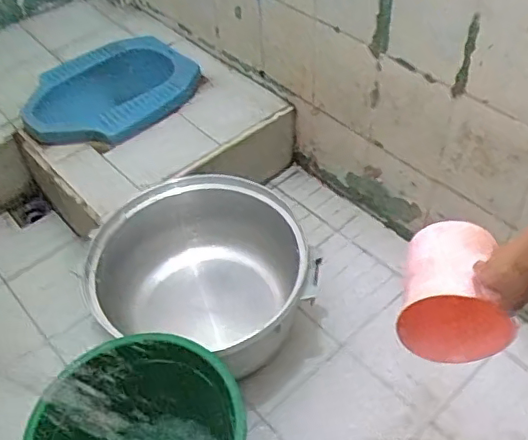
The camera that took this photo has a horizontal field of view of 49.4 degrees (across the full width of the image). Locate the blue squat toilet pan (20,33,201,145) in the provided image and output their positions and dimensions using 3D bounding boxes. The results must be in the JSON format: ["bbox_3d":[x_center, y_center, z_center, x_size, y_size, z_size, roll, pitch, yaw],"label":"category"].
[{"bbox_3d":[-0.424,-0.372,1.628,0.379,0.145,0.500,22,53,20],"label":"blue squat toilet pan"}]

